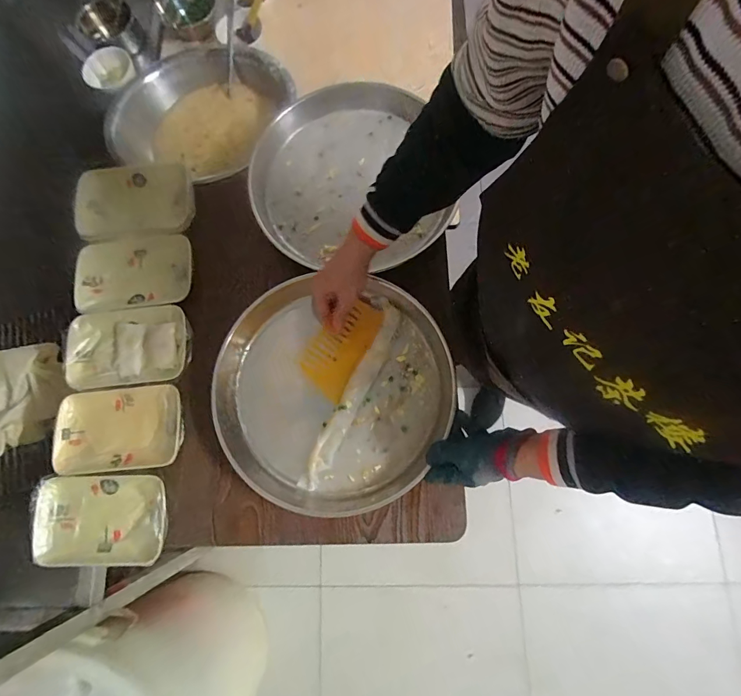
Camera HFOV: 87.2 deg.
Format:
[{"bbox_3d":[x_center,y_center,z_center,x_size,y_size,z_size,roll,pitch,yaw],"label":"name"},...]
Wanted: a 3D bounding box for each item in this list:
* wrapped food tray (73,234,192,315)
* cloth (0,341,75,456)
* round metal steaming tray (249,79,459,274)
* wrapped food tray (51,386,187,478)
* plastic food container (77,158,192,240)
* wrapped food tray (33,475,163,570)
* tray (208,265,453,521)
[{"bbox_3d":[-0.388,-0.124,0.637,0.180,0.023,0.124,-6,75,3],"label":"wrapped food tray"},{"bbox_3d":[-0.674,0.092,0.715,0.199,0.068,0.171,-32,76,-4],"label":"cloth"},{"bbox_3d":[-0.041,-0.278,0.655,0.306,0.041,0.302,-1,96,-5],"label":"round metal steaming tray"},{"bbox_3d":[-0.379,0.124,0.592,0.197,0.039,0.121,-7,75,2],"label":"wrapped food tray"},{"bbox_3d":[-0.395,-0.249,0.657,0.195,0.037,0.122,-5,75,3],"label":"plastic food container"},{"bbox_3d":[-0.385,0.247,0.558,0.190,0.029,0.123,-2,75,4],"label":"wrapped food tray"},{"bbox_3d":[-0.052,0.061,0.595,0.347,0.074,0.334,0,76,0],"label":"tray"}]

